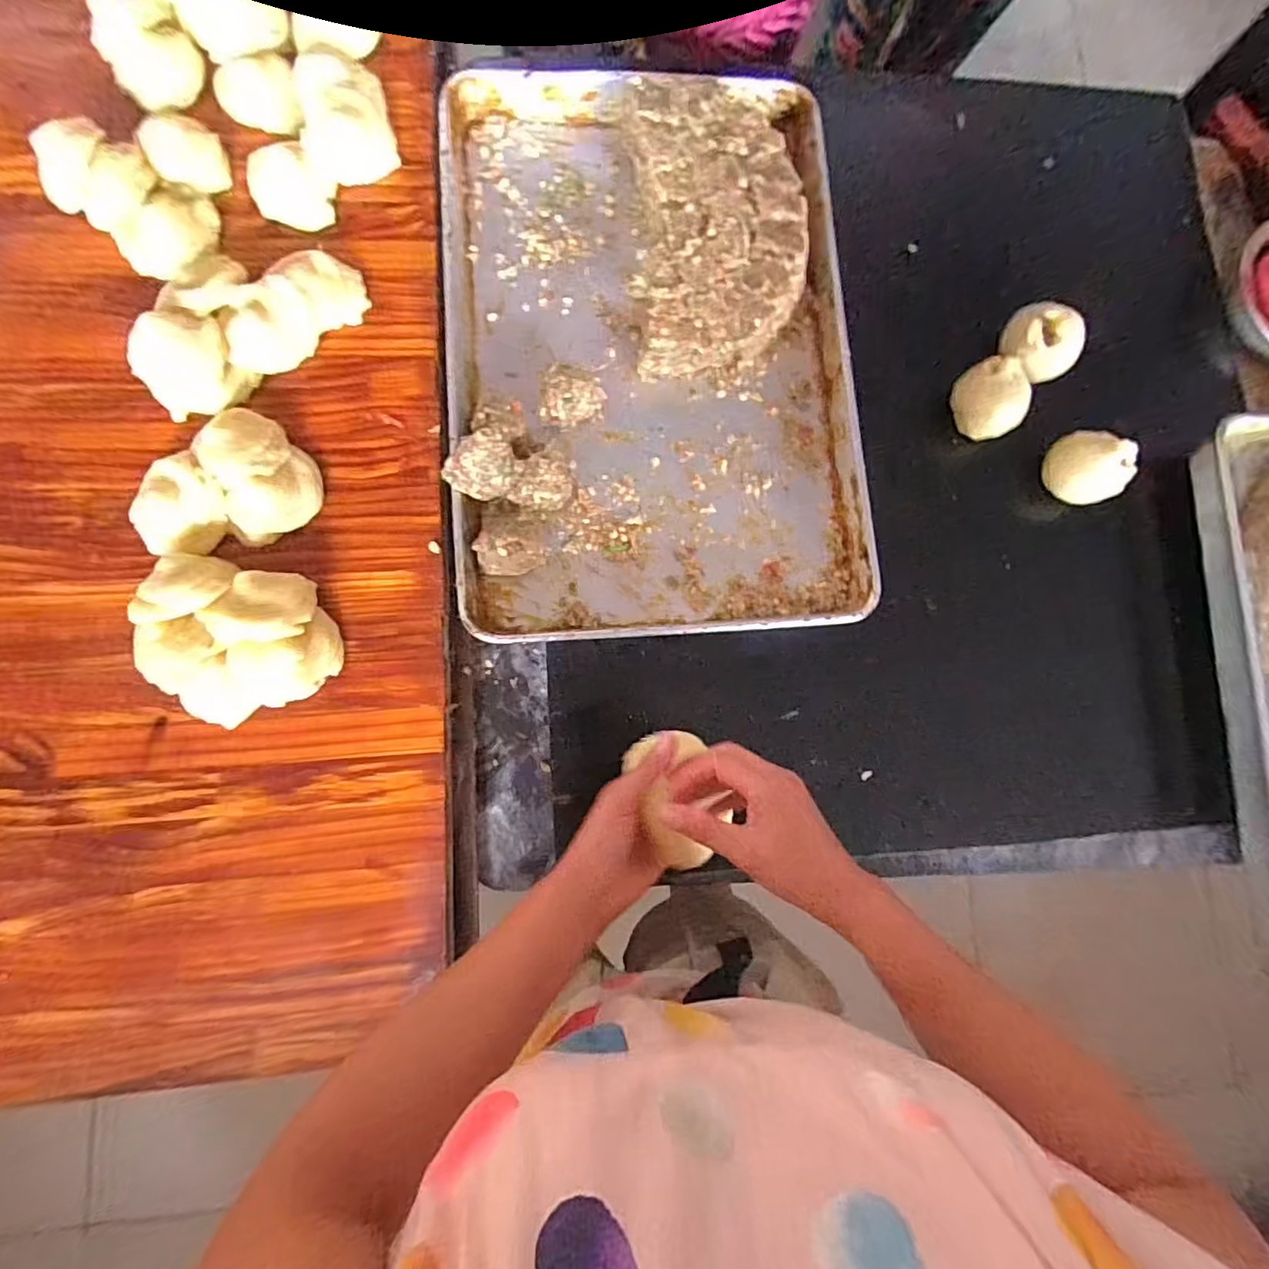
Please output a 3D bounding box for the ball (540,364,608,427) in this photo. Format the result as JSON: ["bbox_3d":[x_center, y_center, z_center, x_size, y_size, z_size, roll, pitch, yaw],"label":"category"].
[{"bbox_3d":[-0.064,-0.244,0.596,0.069,0.047,0.057,-19,84,-7],"label":"ball"}]

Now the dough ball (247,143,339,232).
[{"bbox_3d":[-0.327,-0.426,0.561,0.071,0.033,0.067,1,82,-4],"label":"dough ball"}]

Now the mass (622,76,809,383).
[{"bbox_3d":[0.084,-0.426,0.626,0.177,0.063,0.296,0,82,-4],"label":"mass"}]

